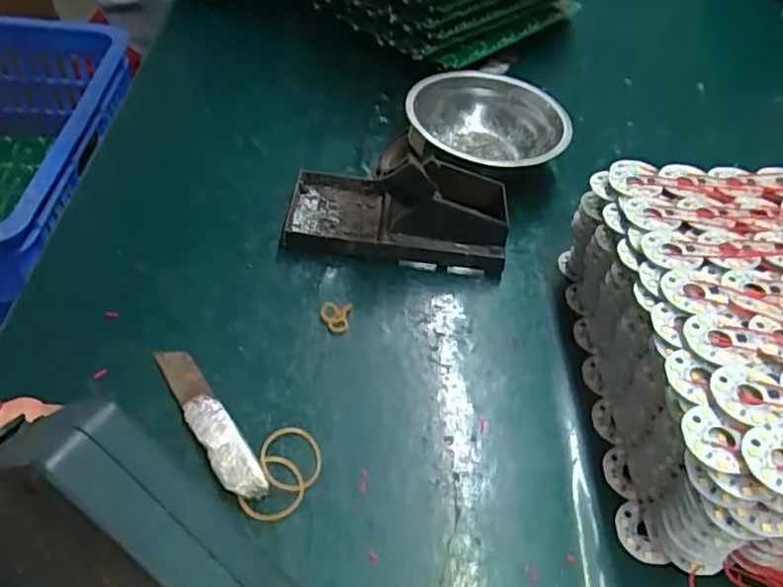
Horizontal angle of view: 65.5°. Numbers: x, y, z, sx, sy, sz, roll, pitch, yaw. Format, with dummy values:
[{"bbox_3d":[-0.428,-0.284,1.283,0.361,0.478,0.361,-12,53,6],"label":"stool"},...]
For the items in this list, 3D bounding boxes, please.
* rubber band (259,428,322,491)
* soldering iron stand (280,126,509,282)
[{"bbox_3d":[-0.051,0.083,0.309,0.032,0.004,0.033,3,49,-3],"label":"rubber band"},{"bbox_3d":[0.005,-0.068,0.412,0.151,0.064,0.074,6,49,-1],"label":"soldering iron stand"}]

